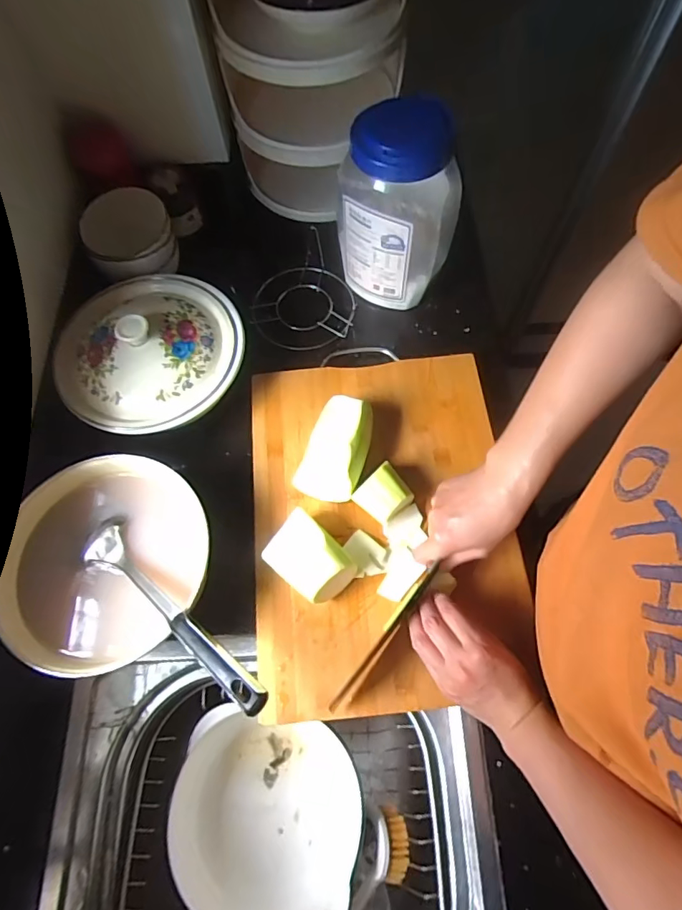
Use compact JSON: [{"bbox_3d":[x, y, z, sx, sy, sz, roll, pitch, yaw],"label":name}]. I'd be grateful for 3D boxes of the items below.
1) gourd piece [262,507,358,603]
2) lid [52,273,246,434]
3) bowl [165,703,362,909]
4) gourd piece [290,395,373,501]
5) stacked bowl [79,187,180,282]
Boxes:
[{"bbox_3d":[-0.032,0.107,0.498,0.083,0.054,0.063,38,73,17],"label":"gourd piece"},{"bbox_3d":[-0.223,-0.132,0.560,0.207,0.046,0.210,-1,67,2],"label":"lid"},{"bbox_3d":[-0.079,0.388,0.529,0.194,0.099,0.172,10,67,7],"label":"bowl"},{"bbox_3d":[-0.002,-0.006,0.548,0.071,0.051,0.109,24,70,12],"label":"gourd piece"},{"bbox_3d":[-0.271,-0.282,0.629,0.107,0.068,0.092,-27,68,-9],"label":"stacked bowl"}]

